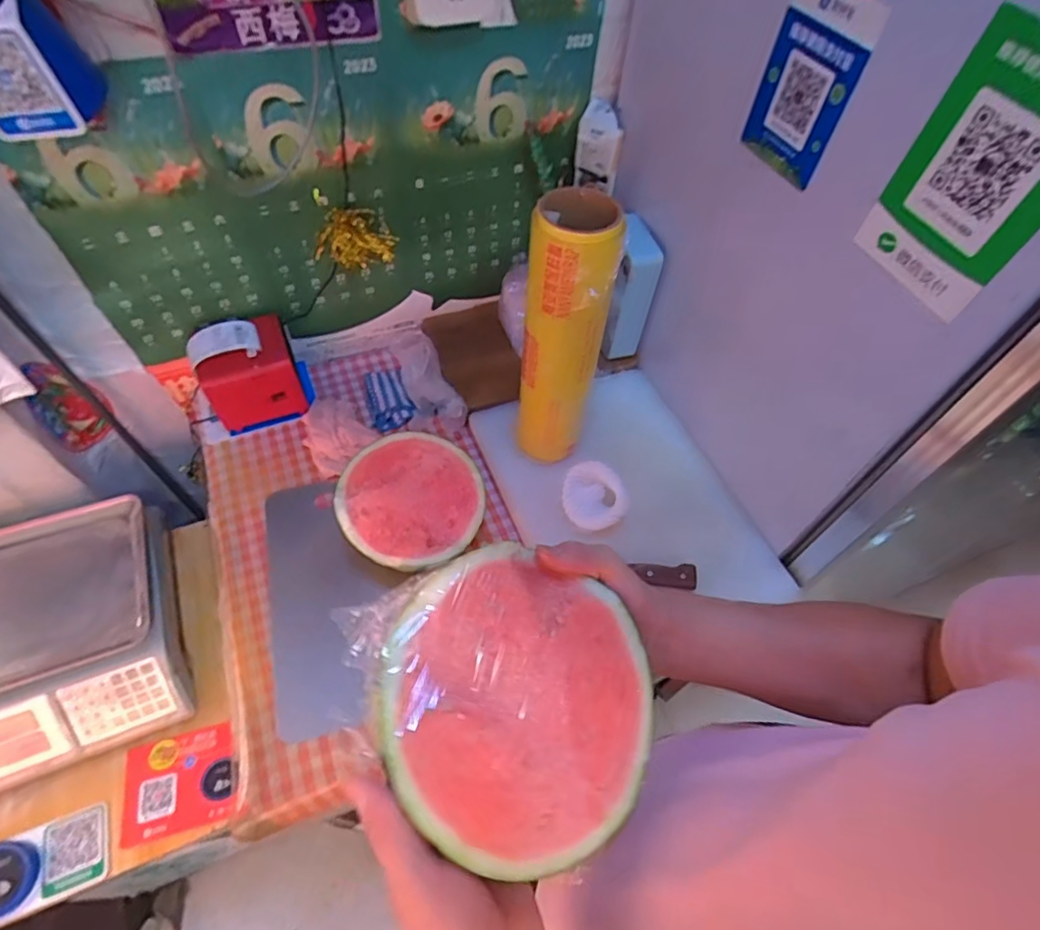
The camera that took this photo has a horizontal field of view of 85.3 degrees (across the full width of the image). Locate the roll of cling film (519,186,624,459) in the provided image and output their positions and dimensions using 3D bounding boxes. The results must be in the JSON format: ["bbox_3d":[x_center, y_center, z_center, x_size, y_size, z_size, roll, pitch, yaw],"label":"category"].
[{"bbox_3d":[0.053,-0.149,0.695,0.092,0.337,0.100,6,55,1],"label":"roll of cling film"}]

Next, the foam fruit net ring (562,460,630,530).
[{"bbox_3d":[0.099,0.040,0.750,0.075,0.035,0.088,-27,61,-20],"label":"foam fruit net ring"}]

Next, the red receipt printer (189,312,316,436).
[{"bbox_3d":[-0.398,-0.143,0.844,0.134,0.123,0.119,-20,59,-16],"label":"red receipt printer"}]

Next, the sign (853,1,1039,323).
[{"bbox_3d":[0.337,-0.210,0.419,0.007,0.184,0.115,-20,62,-13],"label":"sign"}]

